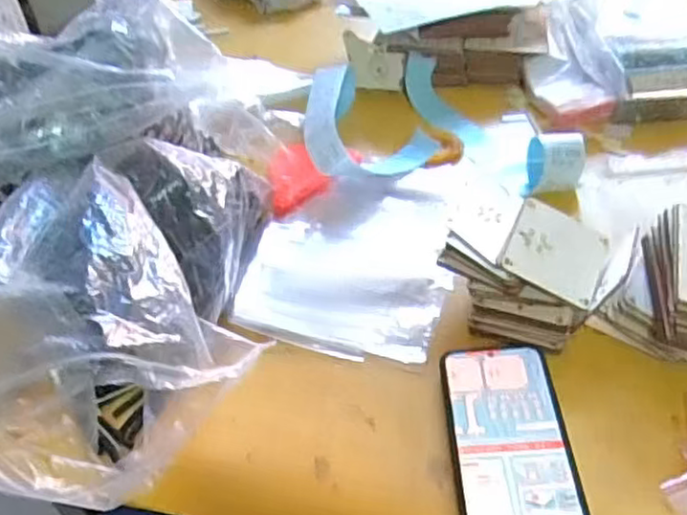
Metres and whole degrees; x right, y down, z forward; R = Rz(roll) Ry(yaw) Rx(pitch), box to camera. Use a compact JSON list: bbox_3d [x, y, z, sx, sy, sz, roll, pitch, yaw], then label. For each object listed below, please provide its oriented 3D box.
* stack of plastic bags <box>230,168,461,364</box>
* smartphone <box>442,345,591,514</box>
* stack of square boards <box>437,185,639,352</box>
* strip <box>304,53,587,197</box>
[{"bbox_3d":[0.011,-0.009,0.629,0.173,0.015,0.247,6,43,13],"label":"stack of plastic bags"},{"bbox_3d":[0.111,0.126,0.451,0.076,0.016,0.161,-3,42,3],"label":"smartphone"},{"bbox_3d":[0.148,0.007,0.542,0.141,0.071,0.113,21,49,27],"label":"stack of square boards"},{"bbox_3d":[0.105,-0.154,0.741,0.275,0.083,0.238,2,42,10],"label":"strip"}]

